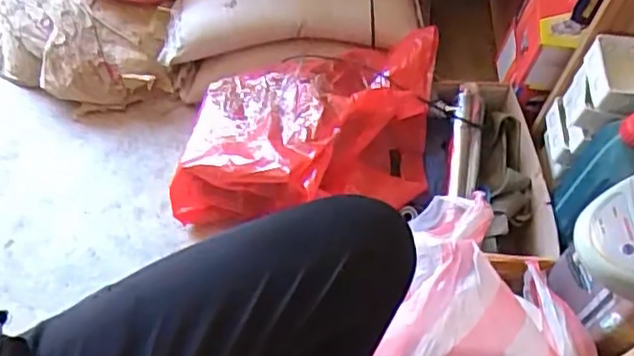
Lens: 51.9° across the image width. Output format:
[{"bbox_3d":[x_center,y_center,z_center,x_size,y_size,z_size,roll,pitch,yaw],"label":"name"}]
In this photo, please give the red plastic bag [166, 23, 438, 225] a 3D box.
[{"bbox_3d":[-0.023,-0.105,1.172,0.446,0.208,0.324,2,58,-2],"label":"red plastic bag"}]

